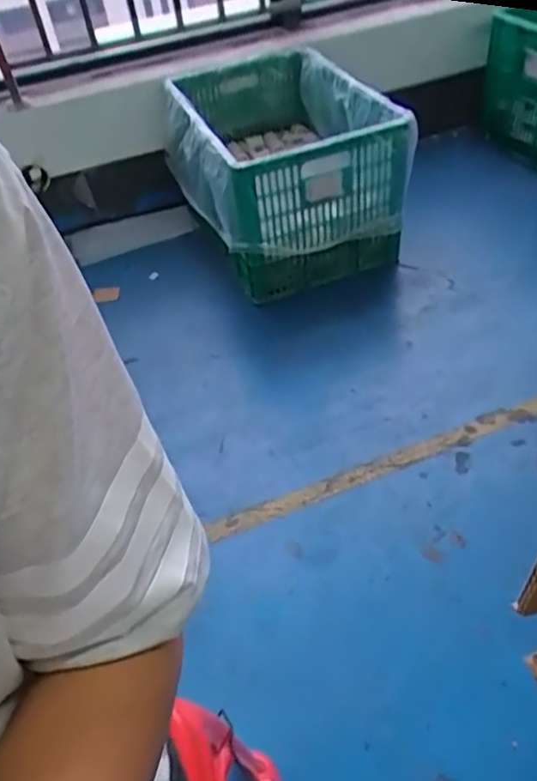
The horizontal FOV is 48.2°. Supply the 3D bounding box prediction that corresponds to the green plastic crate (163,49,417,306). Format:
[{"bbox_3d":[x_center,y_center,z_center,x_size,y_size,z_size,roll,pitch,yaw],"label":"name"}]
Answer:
[{"bbox_3d":[0.029,-0.636,1.741,0.531,0.415,0.699,-15,45,-6],"label":"green plastic crate"}]

